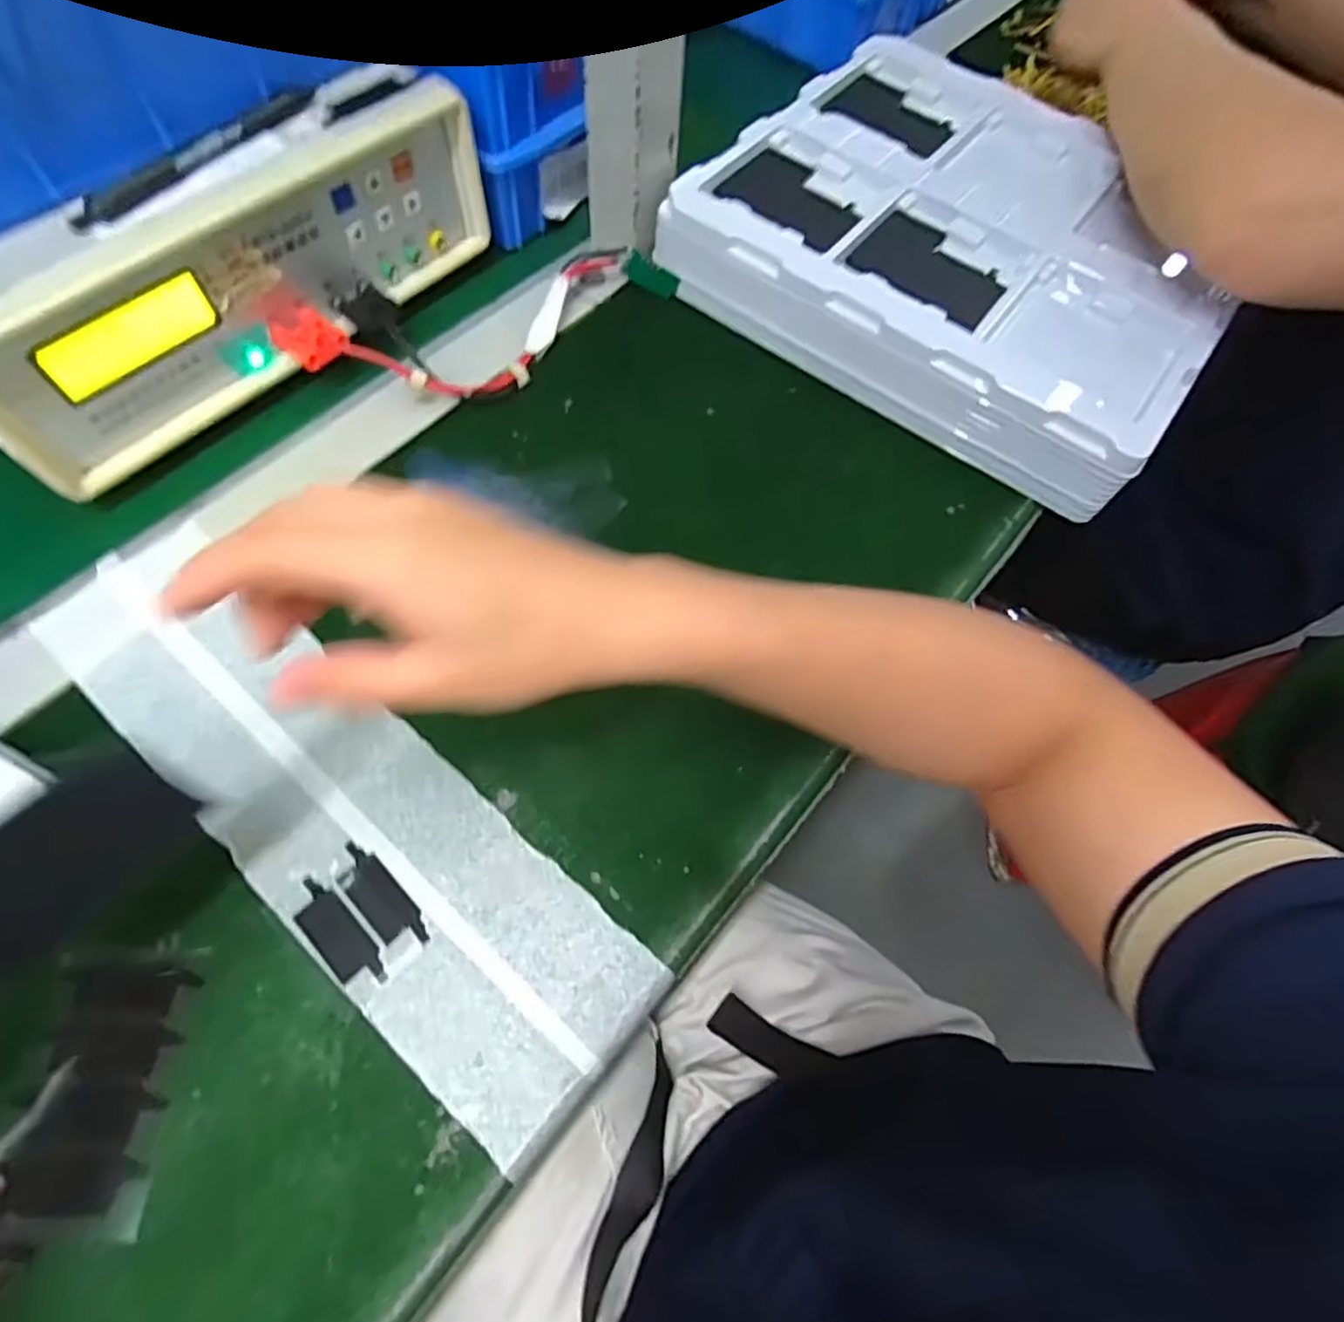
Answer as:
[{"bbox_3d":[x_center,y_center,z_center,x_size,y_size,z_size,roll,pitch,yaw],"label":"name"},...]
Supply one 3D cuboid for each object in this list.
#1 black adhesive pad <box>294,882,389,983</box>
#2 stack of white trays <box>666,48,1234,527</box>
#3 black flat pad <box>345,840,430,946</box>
[{"bbox_3d":[-0.139,0.115,0.291,0.052,0.004,0.018,40,70,14],"label":"black adhesive pad"},{"bbox_3d":[0.197,-0.275,0.460,0.317,0.053,0.290,35,69,12],"label":"stack of white trays"},{"bbox_3d":[-0.125,0.101,0.297,0.053,0.004,0.019,43,70,15],"label":"black flat pad"}]

